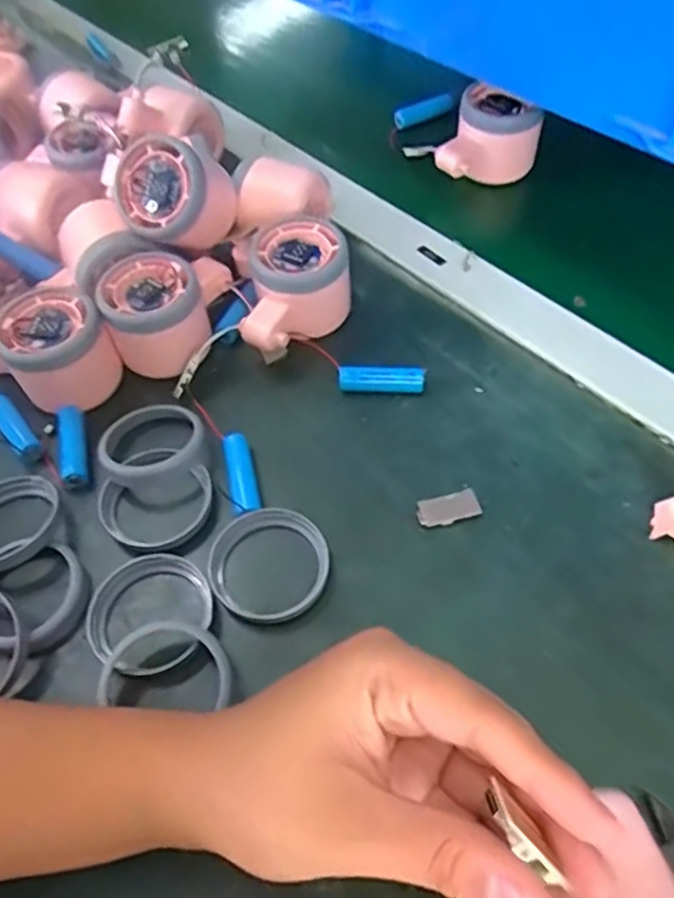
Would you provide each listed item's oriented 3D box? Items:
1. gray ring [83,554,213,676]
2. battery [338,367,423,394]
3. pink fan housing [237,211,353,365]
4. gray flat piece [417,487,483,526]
[{"bbox_3d":[-0.089,0.079,0.320,0.059,0.011,0.057,-2,56,3],"label":"gray ring"},{"bbox_3d":[0.026,-0.039,0.391,0.050,0.013,0.013,-1,56,4],"label":"battery"},{"bbox_3d":[-0.022,-0.096,0.408,0.058,0.050,0.079,4,57,7],"label":"pink fan housing"},{"bbox_3d":[0.058,0.031,0.347,0.032,0.005,0.015,-18,57,-8],"label":"gray flat piece"}]

